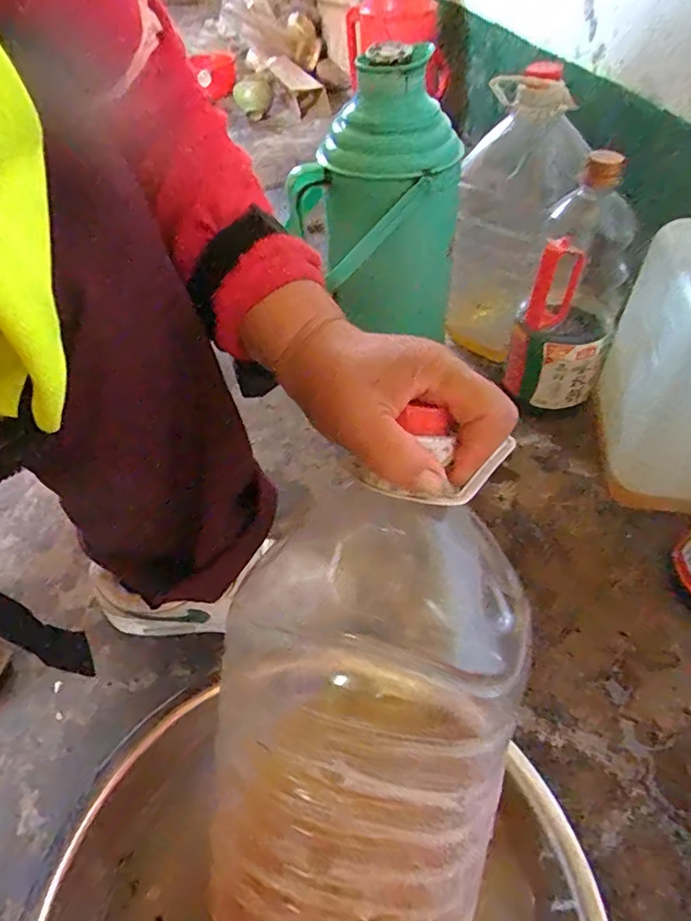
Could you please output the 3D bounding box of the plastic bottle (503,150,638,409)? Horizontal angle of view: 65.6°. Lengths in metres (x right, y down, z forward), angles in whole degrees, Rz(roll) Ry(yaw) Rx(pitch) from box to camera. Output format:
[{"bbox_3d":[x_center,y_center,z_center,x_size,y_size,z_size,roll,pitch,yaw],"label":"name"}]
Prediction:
[{"bbox_3d":[0.262,-0.192,0.617,0.108,0.265,0.104,17,52,18],"label":"plastic bottle"}]

